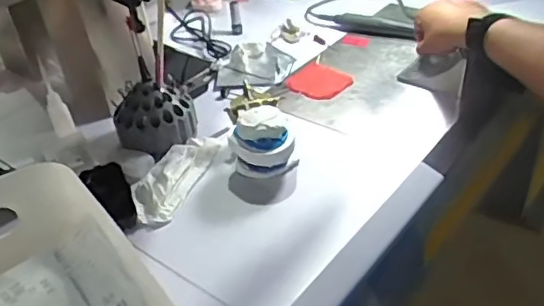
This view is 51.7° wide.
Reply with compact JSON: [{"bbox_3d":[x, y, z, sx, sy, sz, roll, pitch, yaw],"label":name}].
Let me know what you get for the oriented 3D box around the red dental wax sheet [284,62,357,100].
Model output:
[{"bbox_3d":[0.067,-0.107,0.828,0.082,0.012,0.081,-32,44,-30],"label":"red dental wax sheet"}]

